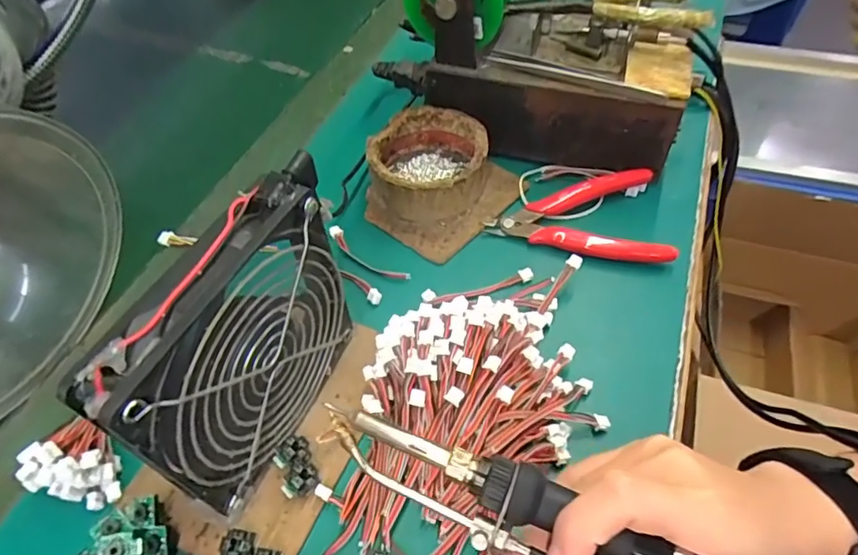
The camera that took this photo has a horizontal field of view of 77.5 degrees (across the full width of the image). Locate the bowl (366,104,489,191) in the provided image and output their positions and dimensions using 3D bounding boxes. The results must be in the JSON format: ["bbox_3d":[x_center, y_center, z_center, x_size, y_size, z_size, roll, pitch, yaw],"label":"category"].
[{"bbox_3d":[0.000,-0.084,0.389,0.080,0.040,0.082,-1,53,2],"label":"bowl"}]

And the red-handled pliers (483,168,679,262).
[{"bbox_3d":[0.105,-0.049,0.375,0.120,0.014,0.073,9,54,9],"label":"red-handled pliers"}]

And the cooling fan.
[{"bbox_3d":[-0.081,0.035,0.249,0.029,0.125,0.121,21,56,18],"label":"cooling fan"}]

